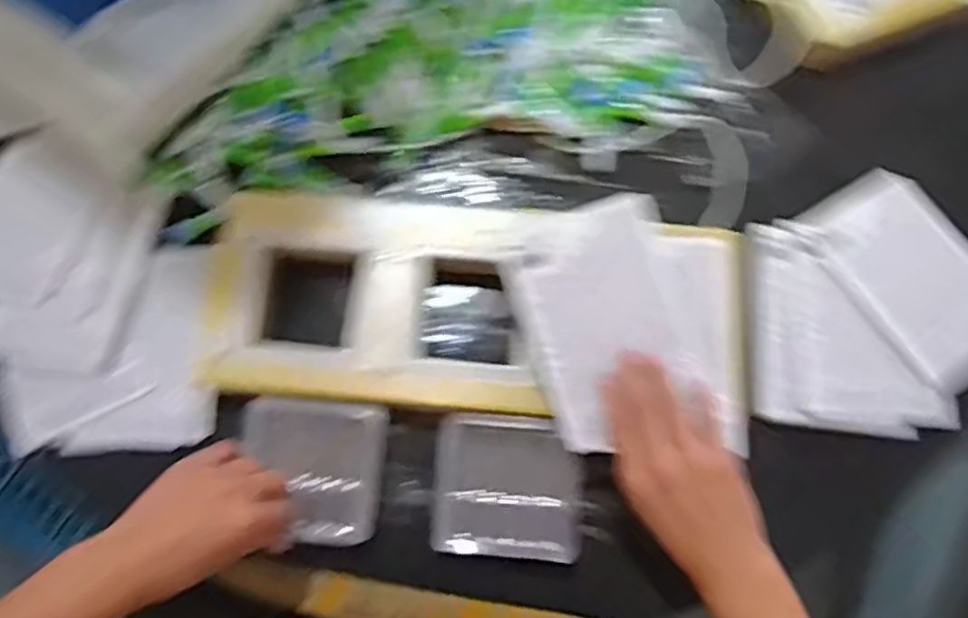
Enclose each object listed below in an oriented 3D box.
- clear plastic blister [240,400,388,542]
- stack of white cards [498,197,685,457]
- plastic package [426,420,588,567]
[{"bbox_3d":[-0.134,0.125,0.554,0.105,0.020,0.104,3,73,3],"label":"clear plastic blister"},{"bbox_3d":[0.092,0.012,0.540,0.117,0.019,0.161,-19,91,-1],"label":"stack of white cards"},{"bbox_3d":[0.019,0.136,0.547,0.113,0.015,0.102,3,73,4],"label":"plastic package"}]

